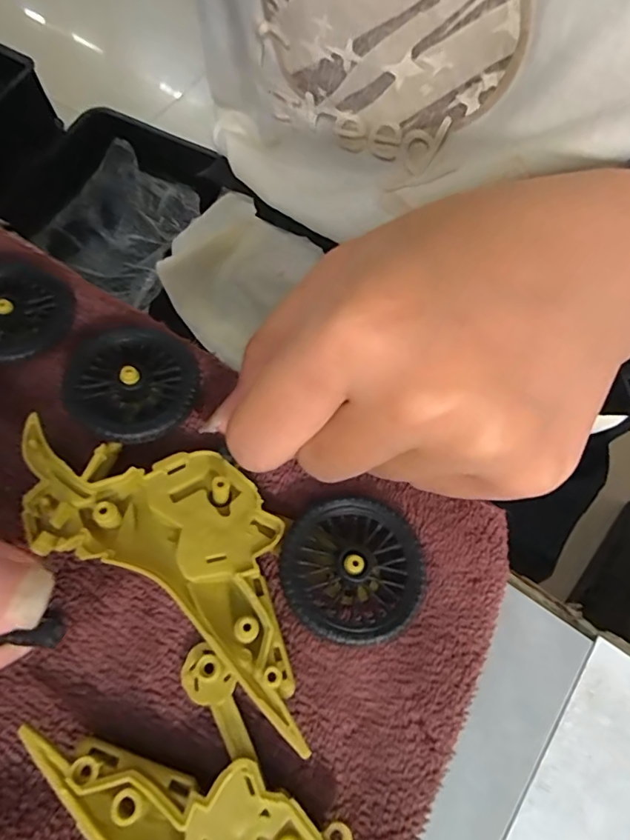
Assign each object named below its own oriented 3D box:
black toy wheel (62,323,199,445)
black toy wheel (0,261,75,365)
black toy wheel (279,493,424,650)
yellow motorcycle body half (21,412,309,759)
[{"bbox_3d":[-0.055,-0.011,0.154,0.039,0.013,0.037,0,68,0],"label":"black toy wheel"},{"bbox_3d":[-0.098,-0.036,0.162,0.037,0.009,0.036,0,68,0],"label":"black toy wheel"},{"bbox_3d":[0.010,0.038,0.132,0.036,0.007,0.036,0,68,0],"label":"black toy wheel"},{"bbox_3d":[-0.035,0.030,0.135,0.097,0.013,0.044,30,71,11],"label":"yellow motorcycle body half"}]

